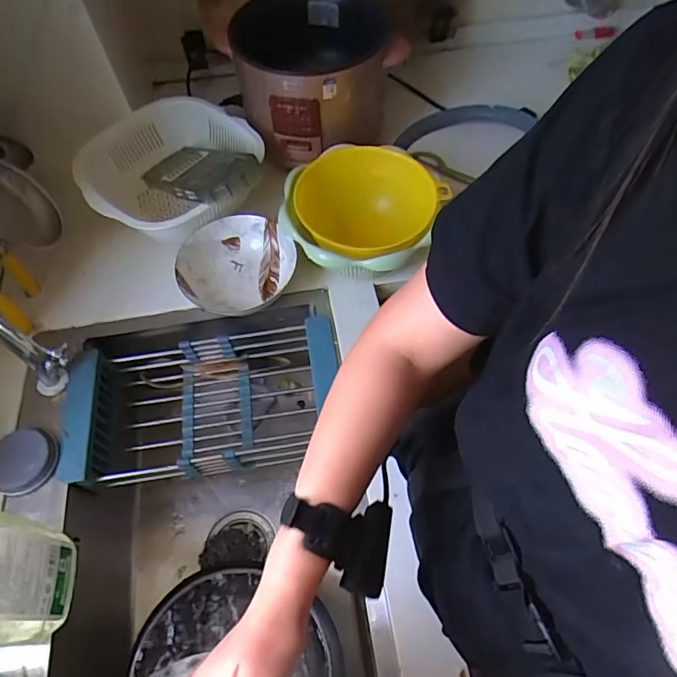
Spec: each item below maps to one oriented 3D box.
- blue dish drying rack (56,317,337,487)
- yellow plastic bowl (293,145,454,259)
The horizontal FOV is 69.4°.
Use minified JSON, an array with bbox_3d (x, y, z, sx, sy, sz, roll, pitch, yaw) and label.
[{"bbox_3d":[-0.186,0.097,0.717,0.373,0.099,0.188,-9,60,-4],"label":"blue dish drying rack"},{"bbox_3d":[0.056,-0.178,0.769,0.221,0.134,0.199,-11,60,-4],"label":"yellow plastic bowl"}]

